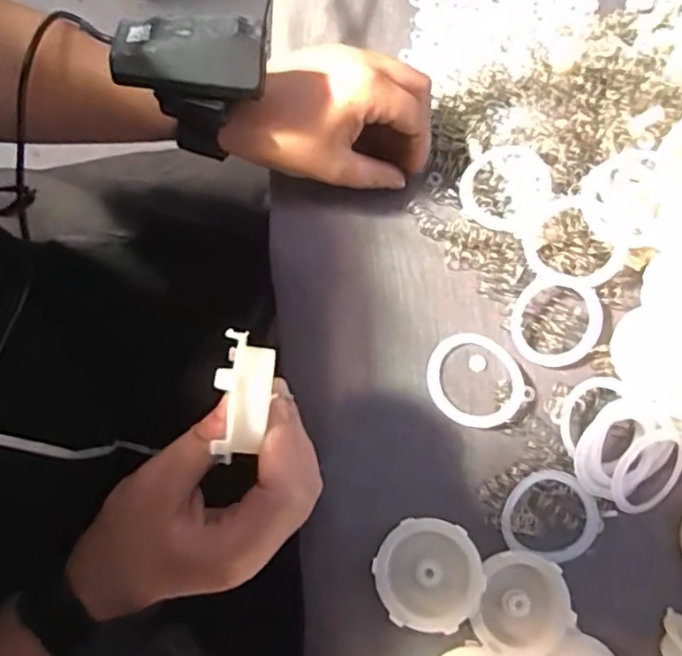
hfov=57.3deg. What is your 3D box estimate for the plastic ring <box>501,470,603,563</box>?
[{"bbox_3d":[0.118,0.104,0.343,0.057,0.010,0.047,15,79,-3],"label":"plastic ring"}]

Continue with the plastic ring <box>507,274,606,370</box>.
[{"bbox_3d":[0.127,-0.003,0.365,0.051,0.011,0.051,1,80,-6],"label":"plastic ring"}]

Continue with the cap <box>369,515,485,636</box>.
[{"bbox_3d":[0.046,0.129,0.331,0.055,0.022,0.052,1,80,-6],"label":"cap"}]

